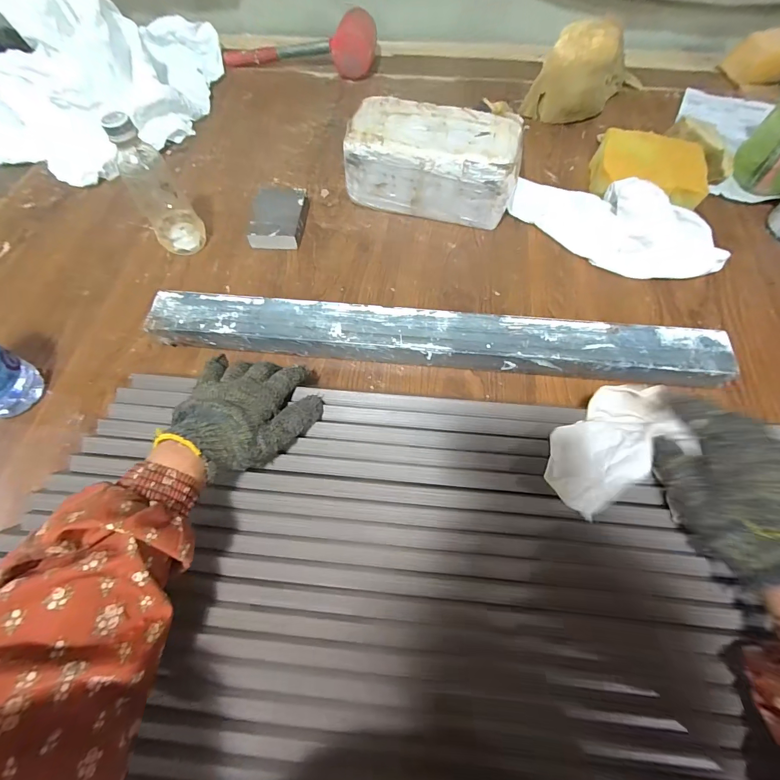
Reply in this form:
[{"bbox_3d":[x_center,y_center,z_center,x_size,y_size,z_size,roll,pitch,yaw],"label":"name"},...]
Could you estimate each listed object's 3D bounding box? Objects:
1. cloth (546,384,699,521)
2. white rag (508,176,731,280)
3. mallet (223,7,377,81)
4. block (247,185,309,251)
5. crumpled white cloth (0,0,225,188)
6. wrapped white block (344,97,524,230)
[{"bbox_3d":[0.196,0.043,0.335,0.129,0.039,0.077,-28,66,-13],"label":"cloth"},{"bbox_3d":[0.304,-0.230,0.515,0.280,0.063,0.115,24,66,12],"label":"white rag"},{"bbox_3d":[-0.173,-0.681,0.737,0.312,0.078,0.102,13,64,7],"label":"mallet"},{"bbox_3d":[-0.161,-0.252,0.550,0.067,0.028,0.104,4,63,2],"label":"block"},{"bbox_3d":[-0.554,-0.603,0.639,0.419,0.207,0.464,8,63,5],"label":"crumpled white cloth"},{"bbox_3d":[0.061,-0.319,0.539,0.239,0.108,0.103,18,65,9],"label":"wrapped white block"}]

